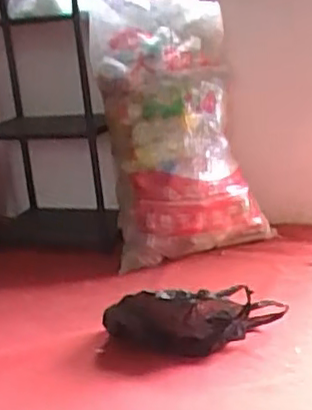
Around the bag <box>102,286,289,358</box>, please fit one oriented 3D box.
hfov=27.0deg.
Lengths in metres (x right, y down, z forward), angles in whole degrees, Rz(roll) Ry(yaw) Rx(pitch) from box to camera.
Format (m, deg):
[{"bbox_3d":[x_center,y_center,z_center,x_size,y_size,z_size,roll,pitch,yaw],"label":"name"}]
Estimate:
[{"bbox_3d":[0.100,0.272,1.545,0.441,0.147,0.097,-6,16,-6],"label":"bag"}]

